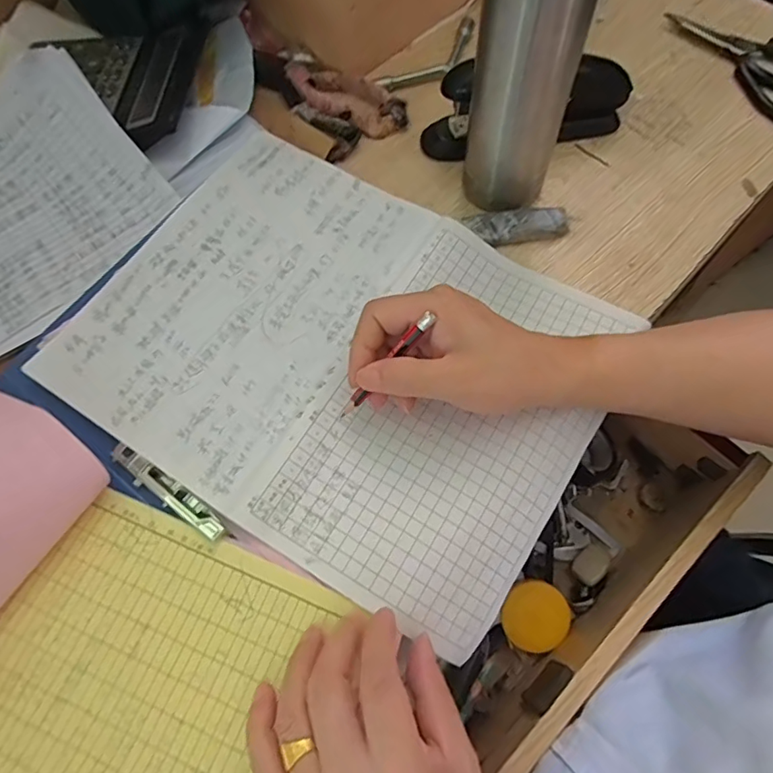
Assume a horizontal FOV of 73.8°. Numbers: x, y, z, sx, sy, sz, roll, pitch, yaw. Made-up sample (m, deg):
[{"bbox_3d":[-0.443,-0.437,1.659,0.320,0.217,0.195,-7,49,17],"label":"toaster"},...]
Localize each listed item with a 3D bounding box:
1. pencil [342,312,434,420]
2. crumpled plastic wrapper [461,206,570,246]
[{"bbox_3d":[-0.002,-0.010,0.303,0.085,0.005,0.006,-48,67,28],"label":"pencil"},{"bbox_3d":[0.100,-0.122,0.393,0.076,0.012,0.025,-6,66,-1],"label":"crumpled plastic wrapper"}]

